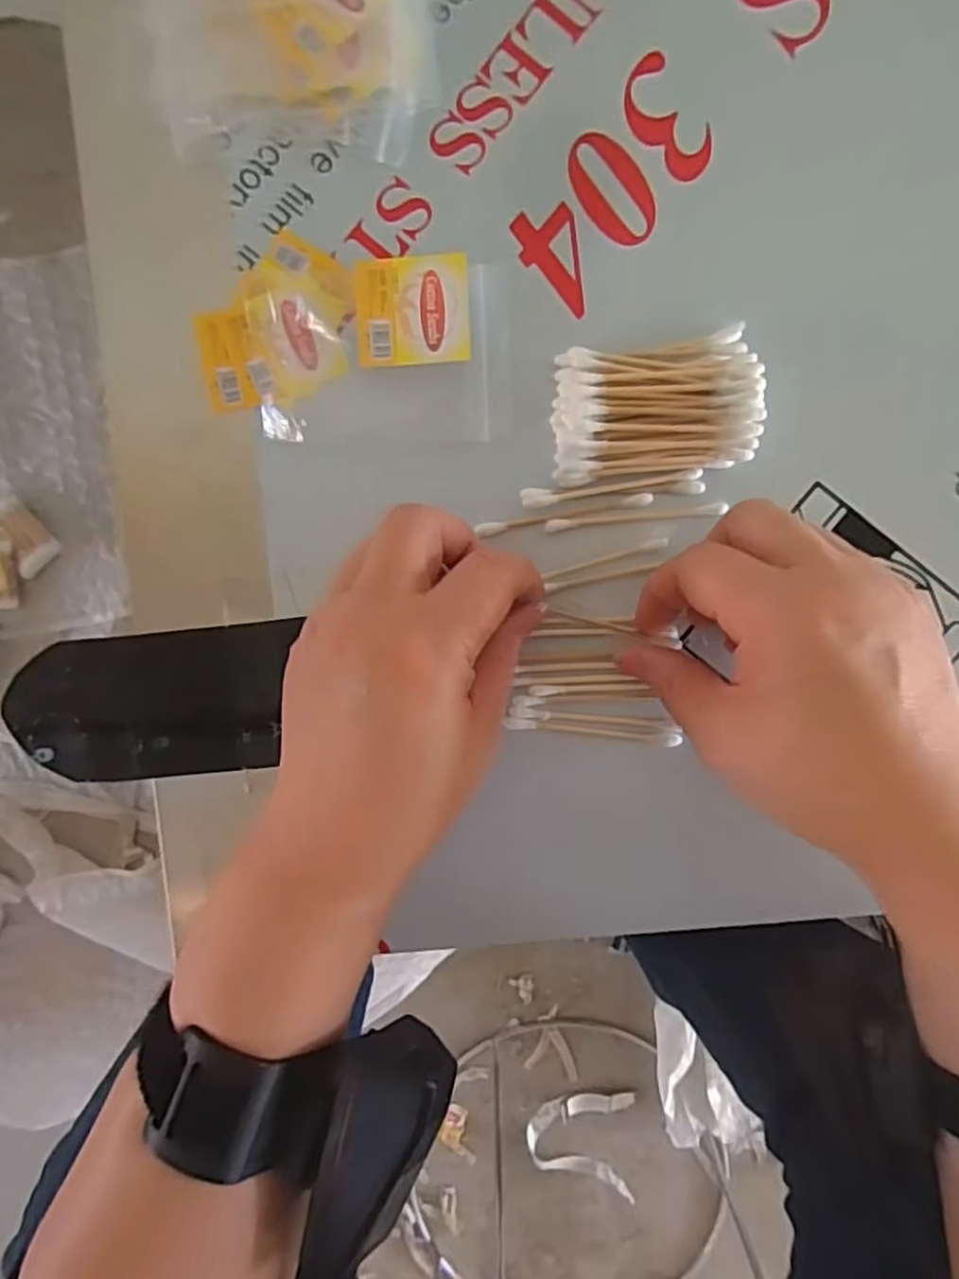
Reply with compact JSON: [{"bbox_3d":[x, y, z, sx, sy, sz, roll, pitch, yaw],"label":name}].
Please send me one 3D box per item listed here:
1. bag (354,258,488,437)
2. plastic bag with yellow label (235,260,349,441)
[{"bbox_3d":[-0.022,-0.112,0.271,0.050,0.013,0.067,-1,94,2],"label":"bag"},{"bbox_3d":[-0.073,-0.116,0.275,0.040,0.005,0.068,-12,94,3],"label":"plastic bag with yellow label"}]

